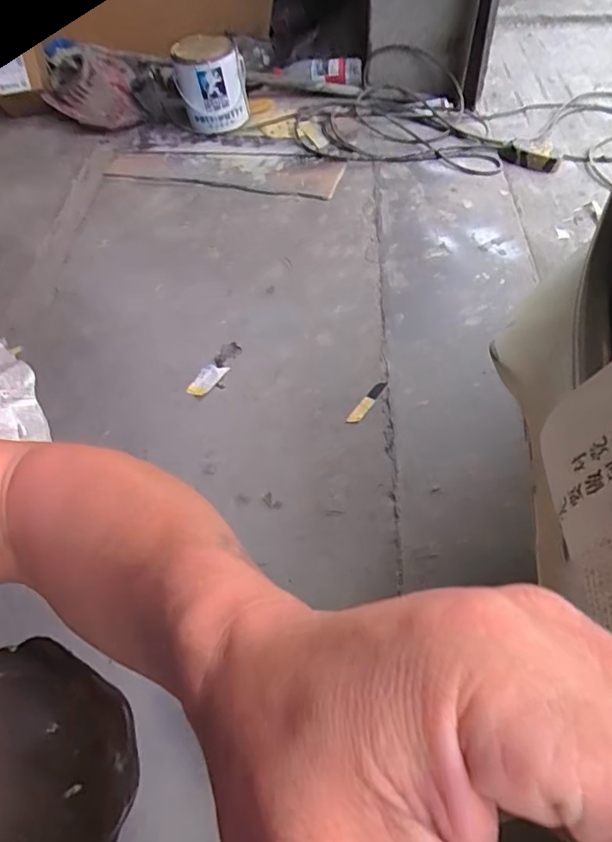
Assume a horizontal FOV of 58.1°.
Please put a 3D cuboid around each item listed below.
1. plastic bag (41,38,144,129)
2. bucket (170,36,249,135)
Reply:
[{"bbox_3d":[-0.504,-0.775,1.284,0.203,0.145,0.199,-20,54,-11],"label":"plastic bag"},{"bbox_3d":[-0.206,-0.730,1.206,0.149,0.164,0.167,-7,53,-1],"label":"bucket"}]

